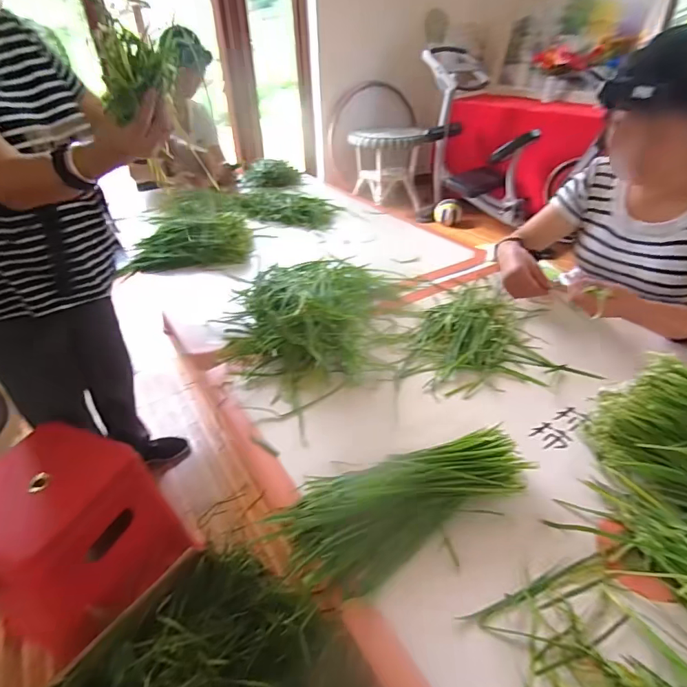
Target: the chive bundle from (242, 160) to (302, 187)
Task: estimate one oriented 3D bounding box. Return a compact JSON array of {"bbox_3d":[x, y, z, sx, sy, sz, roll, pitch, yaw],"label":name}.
[{"bbox_3d":[-0.283,-0.668,1.678,0.222,0.088,0.097,-8,37,-9],"label":"chive bundle"}]

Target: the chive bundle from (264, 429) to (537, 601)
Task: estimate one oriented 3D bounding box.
[{"bbox_3d":[0.072,0.180,0.511,0.293,0.052,0.131,-19,39,-20],"label":"chive bundle"}]

